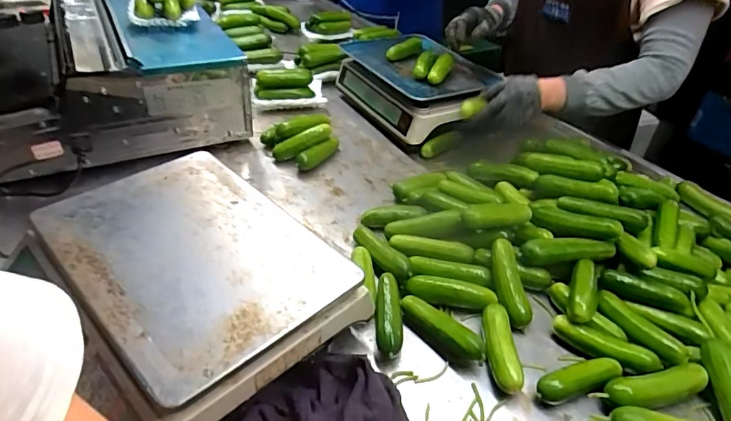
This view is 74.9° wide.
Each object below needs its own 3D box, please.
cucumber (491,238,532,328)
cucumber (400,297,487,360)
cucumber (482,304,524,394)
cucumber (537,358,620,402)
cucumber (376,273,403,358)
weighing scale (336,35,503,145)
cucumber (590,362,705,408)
[{"bbox_3d":[0.188,0.090,0.621,0.039,0.030,0.118,0,55,-6],"label":"cucumber"},{"bbox_3d":[0.090,0.142,0.570,0.027,0.035,0.115,-29,48,-36],"label":"cucumber"},{"bbox_3d":[0.157,0.161,0.565,0.037,0.036,0.115,4,37,-1],"label":"cucumber"},{"bbox_3d":[0.238,0.189,0.531,0.103,0.027,0.030,-10,40,-19],"label":"cucumber"},{"bbox_3d":[0.027,0.127,0.579,0.031,0.030,0.116,2,37,-3],"label":"cucumber"},{"bbox_3d":[0.114,-0.292,1.059,0.283,0.114,0.370,-17,42,-25],"label":"weighing scale"},{"bbox_3d":[0.312,0.198,0.522,0.130,0.034,0.032,-6,38,-13],"label":"cucumber"}]

